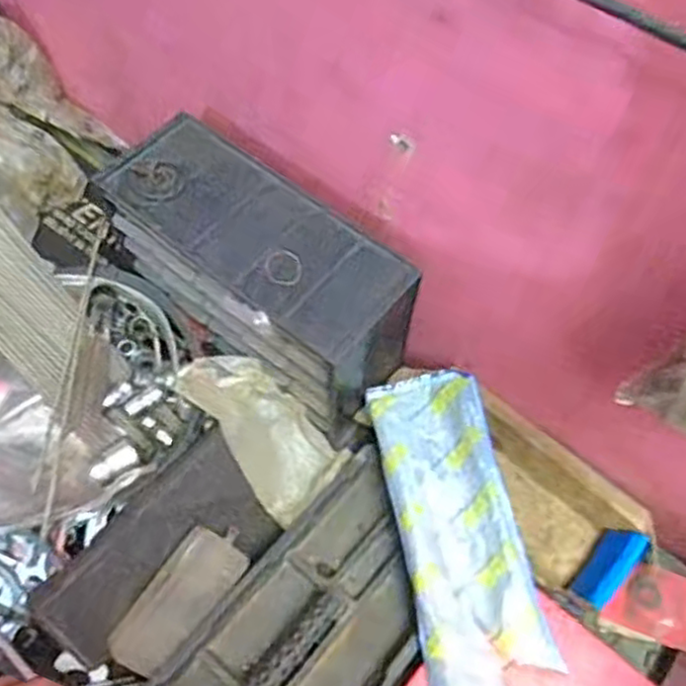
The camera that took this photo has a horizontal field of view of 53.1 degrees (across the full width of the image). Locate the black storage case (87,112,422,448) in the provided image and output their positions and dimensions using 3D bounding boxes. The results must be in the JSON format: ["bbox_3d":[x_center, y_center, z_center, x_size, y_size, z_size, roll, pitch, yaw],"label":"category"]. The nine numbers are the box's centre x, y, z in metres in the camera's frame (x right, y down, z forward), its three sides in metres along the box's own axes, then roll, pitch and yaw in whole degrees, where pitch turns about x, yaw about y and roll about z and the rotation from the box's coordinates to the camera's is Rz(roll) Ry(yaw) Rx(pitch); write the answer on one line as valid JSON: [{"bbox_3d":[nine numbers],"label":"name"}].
[{"bbox_3d":[-0.087,-0.066,0.681,0.297,0.161,0.136,34,65,15],"label":"black storage case"}]

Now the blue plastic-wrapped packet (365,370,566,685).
[{"bbox_3d":[0.110,0.194,0.625,0.111,0.026,0.339,-8,71,-7],"label":"blue plastic-wrapped packet"}]

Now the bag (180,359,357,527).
[{"bbox_3d":[-0.082,0.086,0.691,0.093,0.050,0.183,-45,110,-23],"label":"bag"}]

